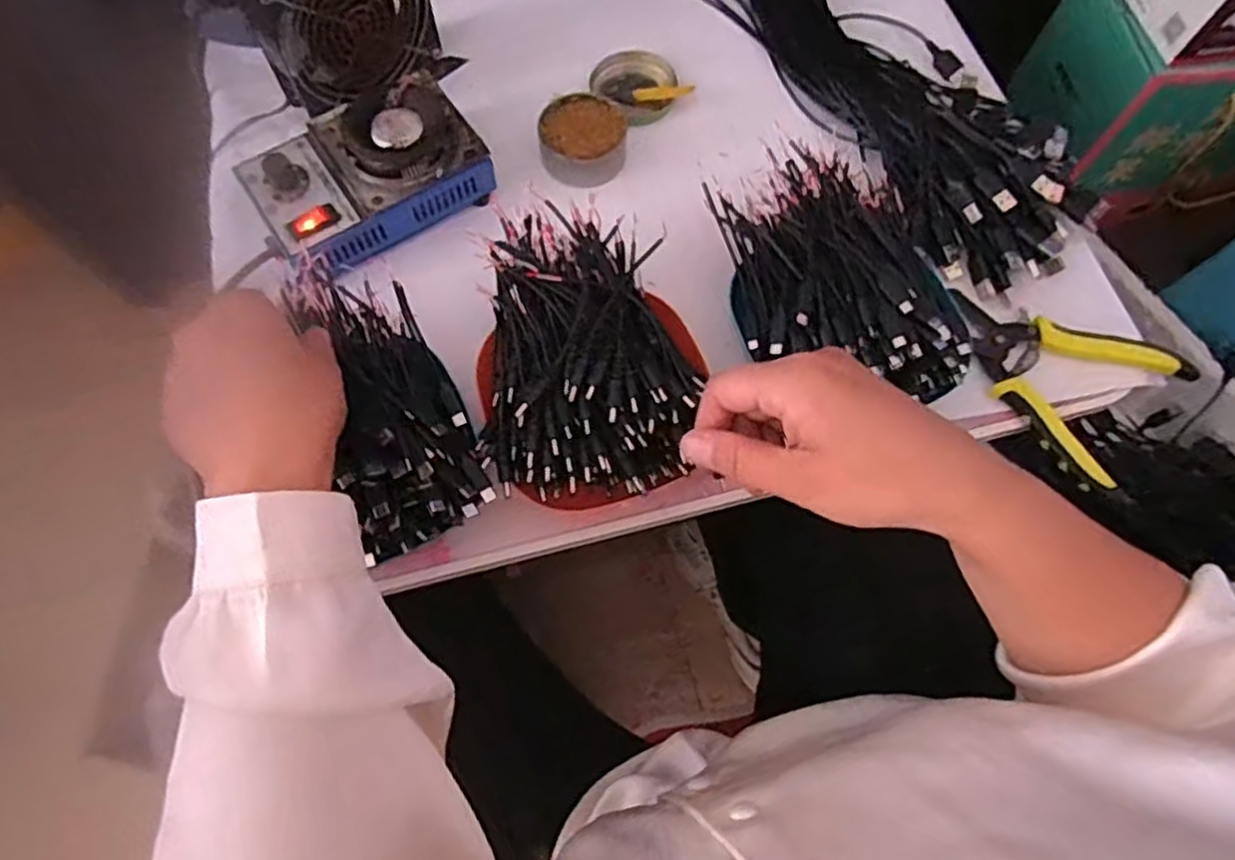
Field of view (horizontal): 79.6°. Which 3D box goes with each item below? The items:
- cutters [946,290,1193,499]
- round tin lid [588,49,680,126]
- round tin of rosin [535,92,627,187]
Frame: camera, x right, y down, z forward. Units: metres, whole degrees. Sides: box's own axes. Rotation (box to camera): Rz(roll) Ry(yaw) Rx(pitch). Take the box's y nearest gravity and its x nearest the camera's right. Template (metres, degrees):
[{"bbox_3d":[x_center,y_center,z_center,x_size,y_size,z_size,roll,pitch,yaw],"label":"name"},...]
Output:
[{"bbox_3d":[0.285,-0.043,0.490,0.143,0.018,0.117,41,74,13],"label":"cutters"},{"bbox_3d":[0.015,-0.272,0.581,0.061,0.012,0.062,0,70,-1],"label":"round tin lid"},{"bbox_3d":[-0.026,-0.214,0.551,0.063,0.035,0.059,0,70,-1],"label":"round tin of rosin"}]

